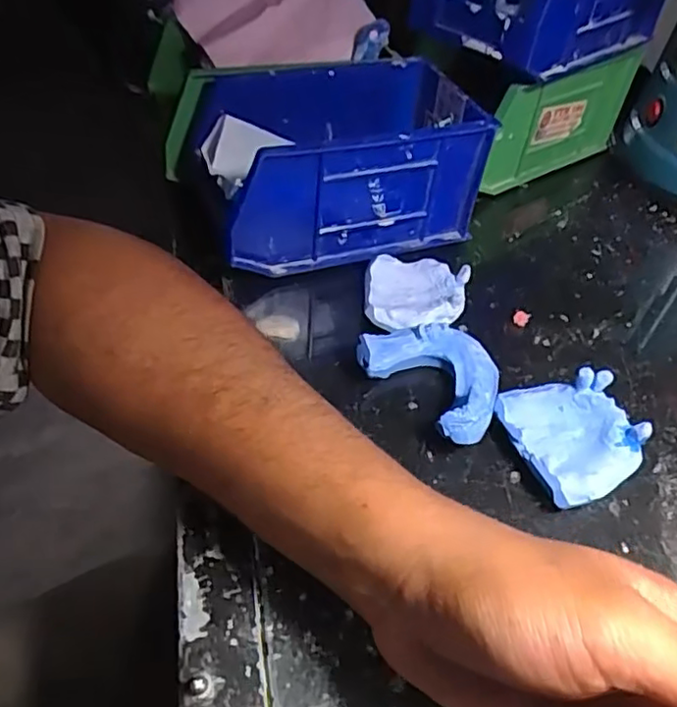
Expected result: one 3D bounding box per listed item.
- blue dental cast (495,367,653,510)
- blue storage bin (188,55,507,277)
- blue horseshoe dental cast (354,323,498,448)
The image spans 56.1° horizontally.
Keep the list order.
[{"bbox_3d":[0.115,0.041,0.314,0.055,0.032,0.066,-10,49,-14],"label":"blue dental cast"},{"bbox_3d":[-0.002,-0.123,0.416,0.158,0.089,0.102,-13,50,-17],"label":"blue storage bin"},{"bbox_3d":[0.055,0.013,0.338,0.057,0.029,0.077,-32,57,-30],"label":"blue horseshoe dental cast"}]

